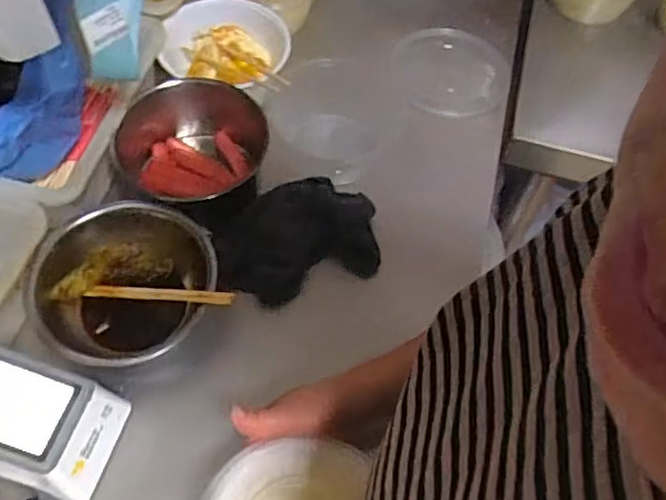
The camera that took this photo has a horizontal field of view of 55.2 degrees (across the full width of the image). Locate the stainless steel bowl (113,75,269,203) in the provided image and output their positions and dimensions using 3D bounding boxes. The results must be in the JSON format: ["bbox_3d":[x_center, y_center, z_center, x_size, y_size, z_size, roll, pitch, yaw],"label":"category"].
[{"bbox_3d":[-0.167,-0.124,0.760,0.178,0.099,0.137,-14,61,-12],"label":"stainless steel bowl"}]

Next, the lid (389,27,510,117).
[{"bbox_3d":[0.167,-0.254,0.896,0.163,0.028,0.150,2,59,-3],"label":"lid"}]

